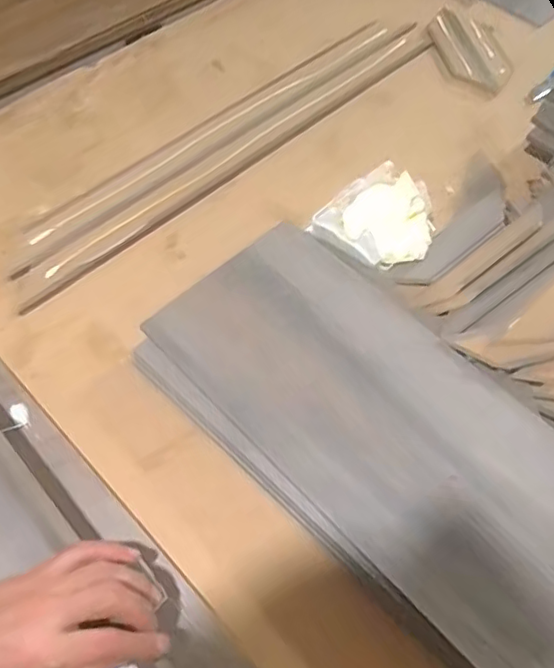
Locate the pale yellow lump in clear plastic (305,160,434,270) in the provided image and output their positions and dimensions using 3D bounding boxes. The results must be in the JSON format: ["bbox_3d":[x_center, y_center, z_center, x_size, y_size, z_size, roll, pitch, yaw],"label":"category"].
[{"bbox_3d":[0.114,-0.130,0.630,0.116,0.052,0.107,0,60,0],"label":"pale yellow lump in clear plastic"}]

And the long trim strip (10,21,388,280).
[{"bbox_3d":[-0.075,-0.257,0.729,0.584,0.007,0.049,-39,68,-20],"label":"long trim strip"}]

